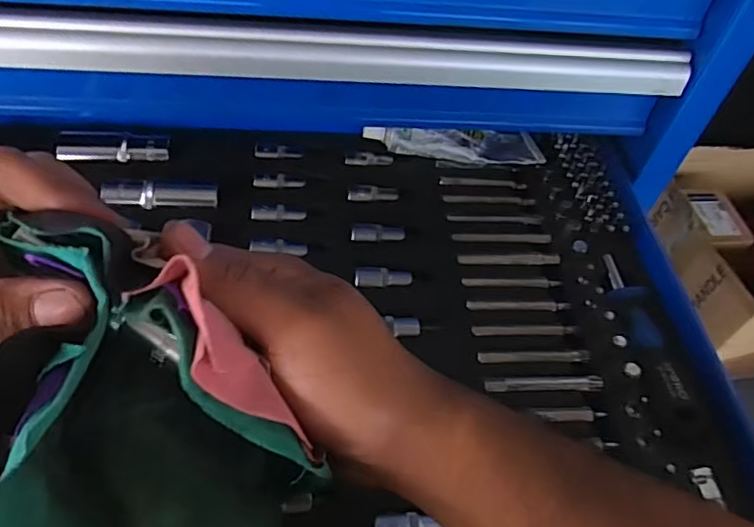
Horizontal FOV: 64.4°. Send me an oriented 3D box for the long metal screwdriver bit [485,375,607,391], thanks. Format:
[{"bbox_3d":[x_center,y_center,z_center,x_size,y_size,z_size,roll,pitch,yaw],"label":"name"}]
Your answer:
[{"bbox_3d":[0.100,0.071,0.355,0.071,0.005,0.009,1,51,-8],"label":"long metal screwdriver bit"}]

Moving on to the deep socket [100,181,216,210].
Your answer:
[{"bbox_3d":[-0.148,-0.048,0.412,0.073,0.012,0.018,0,51,-9],"label":"deep socket"}]

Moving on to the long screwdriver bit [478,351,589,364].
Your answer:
[{"bbox_3d":[0.096,0.056,0.364,0.069,0.004,0.008,0,51,-8],"label":"long screwdriver bit"}]

